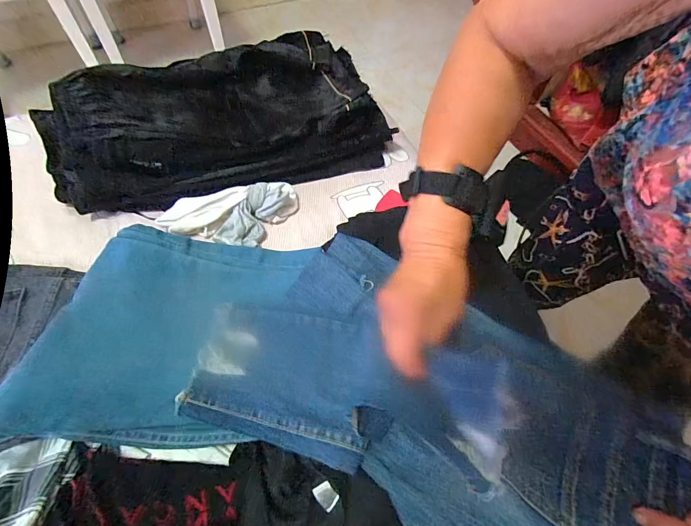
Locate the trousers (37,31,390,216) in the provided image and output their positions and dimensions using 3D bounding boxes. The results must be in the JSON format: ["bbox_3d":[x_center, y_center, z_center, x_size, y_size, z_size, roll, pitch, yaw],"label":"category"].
[{"bbox_3d":[-0.203,-0.253,0.596,0.517,0.093,0.294,-13,58,-12],"label":"trousers"}]

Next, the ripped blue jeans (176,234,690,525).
[{"bbox_3d":[0.101,0.144,0.385,0.528,0.062,0.247,21,58,8],"label":"ripped blue jeans"}]

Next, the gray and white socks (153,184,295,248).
[{"bbox_3d":[-0.167,-0.069,0.527,0.198,0.034,0.096,-11,58,-11],"label":"gray and white socks"}]

